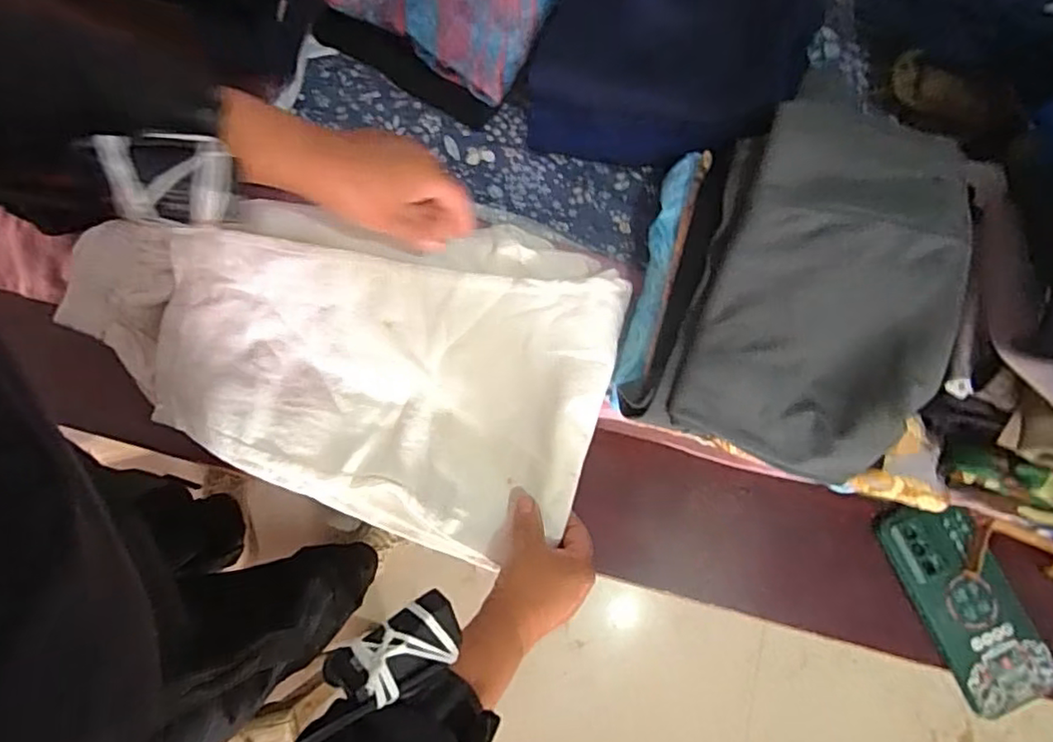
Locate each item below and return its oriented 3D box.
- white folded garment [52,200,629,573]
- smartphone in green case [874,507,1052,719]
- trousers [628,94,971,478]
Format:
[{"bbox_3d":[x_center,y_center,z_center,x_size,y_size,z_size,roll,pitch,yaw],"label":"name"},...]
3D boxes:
[{"bbox_3d":[-0.140,-0.024,0.505,0.411,0.080,0.271,18,77,4],"label":"white folded garment"},{"bbox_3d":[0.356,0.187,0.488,0.076,0.017,0.162,-21,77,-6],"label":"smartphone in green case"},{"bbox_3d":[0.209,-0.060,0.441,0.173,0.075,0.261,23,78,6],"label":"trousers"}]

